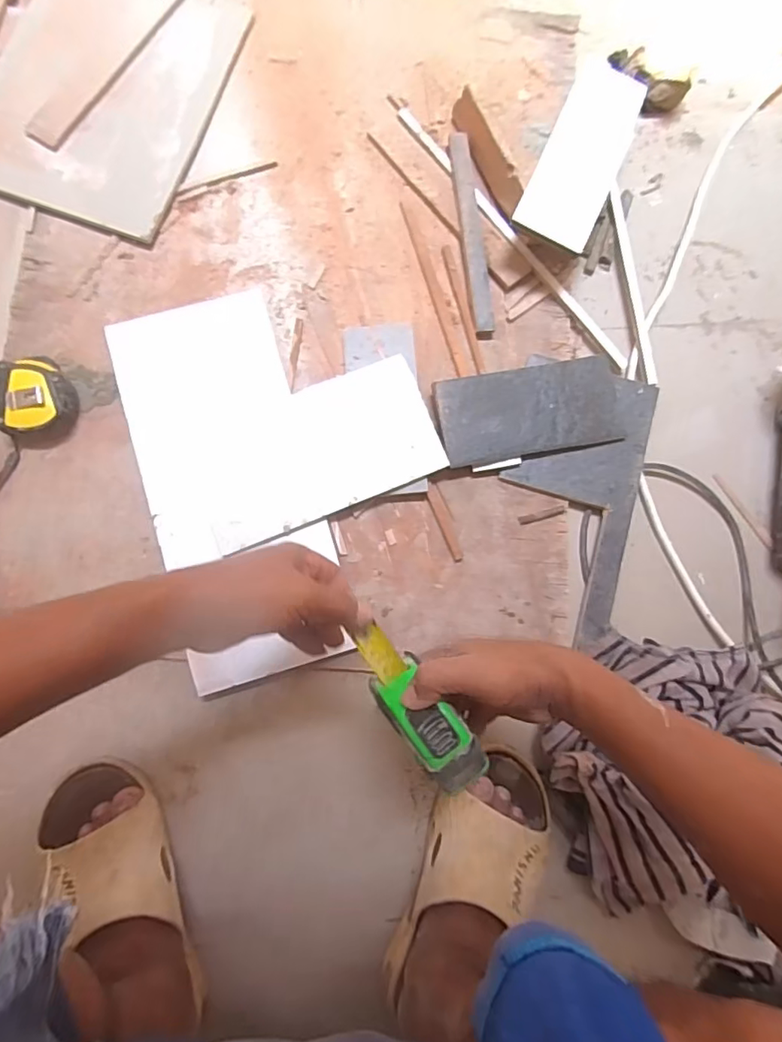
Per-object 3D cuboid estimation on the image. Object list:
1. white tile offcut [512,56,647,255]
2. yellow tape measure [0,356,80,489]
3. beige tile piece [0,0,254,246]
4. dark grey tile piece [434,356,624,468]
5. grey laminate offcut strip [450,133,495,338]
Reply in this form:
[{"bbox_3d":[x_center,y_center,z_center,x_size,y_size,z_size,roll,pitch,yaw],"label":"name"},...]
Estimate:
[{"bbox_3d":[0.205,-0.392,0.571,0.081,0.013,0.229,23,80,0],"label":"white tile offcut"},{"bbox_3d":[-0.376,-0.063,0.534,0.087,0.040,0.207,11,82,-3],"label":"yellow tape measure"},{"bbox_3d":[-0.322,-0.480,0.600,0.243,0.011,0.300,19,82,-2],"label":"beige tile piece"},{"bbox_3d":[0.150,-0.119,0.580,0.195,0.009,0.091,-10,86,-5],"label":"dark grey tile piece"},{"bbox_3d":[0.090,-0.324,0.606,0.025,0.018,0.235,-6,83,-5],"label":"grey laminate offcut strip"}]

